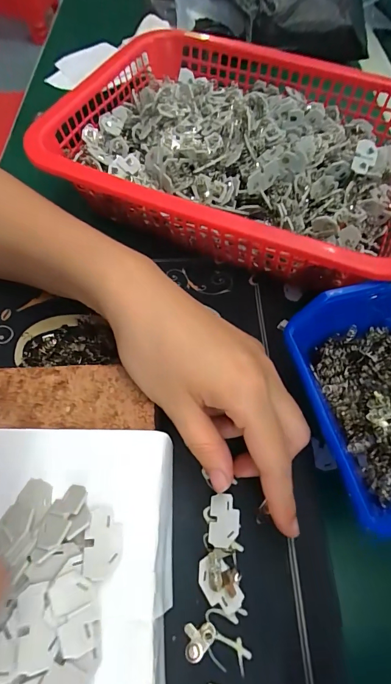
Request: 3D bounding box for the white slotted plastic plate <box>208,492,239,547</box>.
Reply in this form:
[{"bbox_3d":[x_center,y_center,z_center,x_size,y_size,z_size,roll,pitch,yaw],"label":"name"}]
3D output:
[{"bbox_3d":[0.015,0.096,0.193,0.016,0.004,0.026,6,61,1],"label":"white slotted plastic plate"}]

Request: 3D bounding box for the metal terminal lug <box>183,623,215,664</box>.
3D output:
[{"bbox_3d":[0.002,0.142,0.169,0.015,0.004,0.014,-3,61,-4],"label":"metal terminal lug"}]

